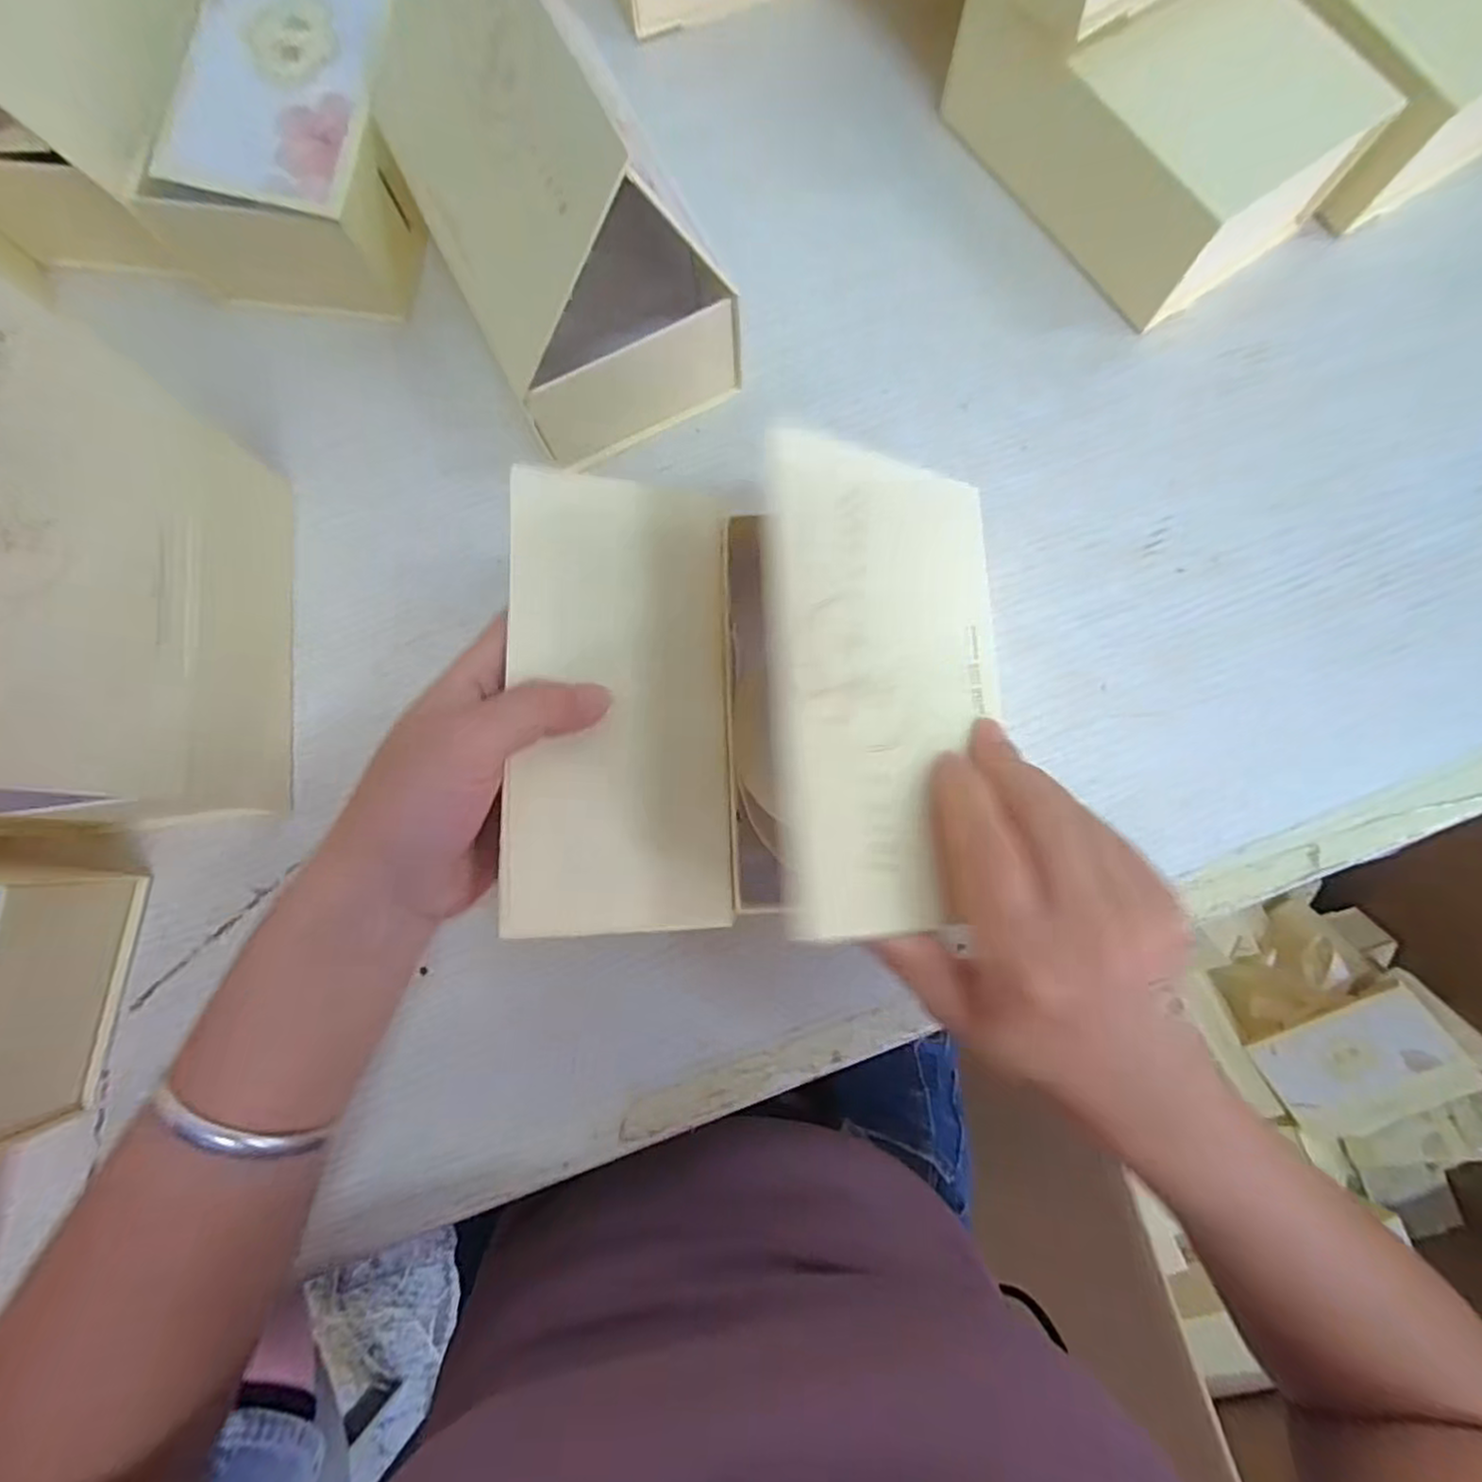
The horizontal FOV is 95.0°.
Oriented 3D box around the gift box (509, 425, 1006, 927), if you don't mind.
[{"bbox_3d":[0.007,-0.019,0.226,0.164,0.051,0.156,-2,81,1],"label":"gift box"}]

